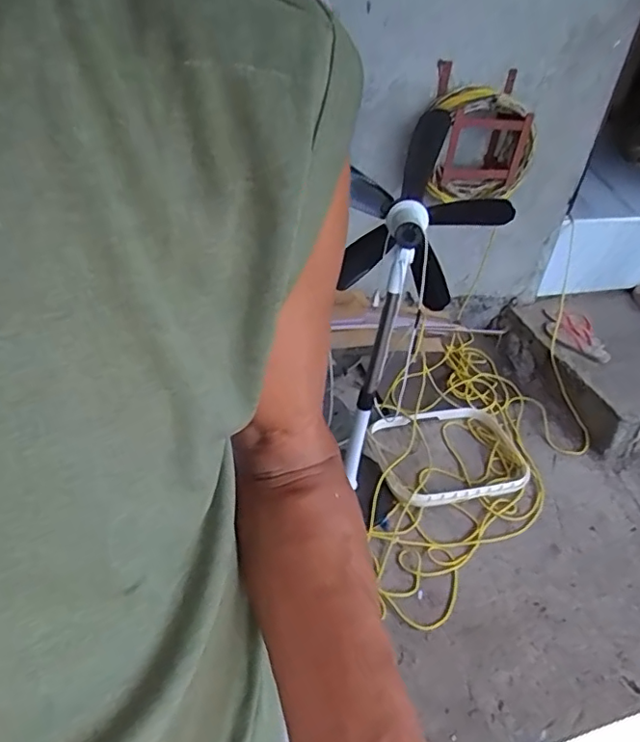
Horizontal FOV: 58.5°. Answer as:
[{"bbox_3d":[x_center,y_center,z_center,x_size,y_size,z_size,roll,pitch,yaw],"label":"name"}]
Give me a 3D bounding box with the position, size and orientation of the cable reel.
[{"bbox_3d":[0.426,-0.643,1.604,0.307,0.311,0.168,1,38,-8],"label":"cable reel"}]

